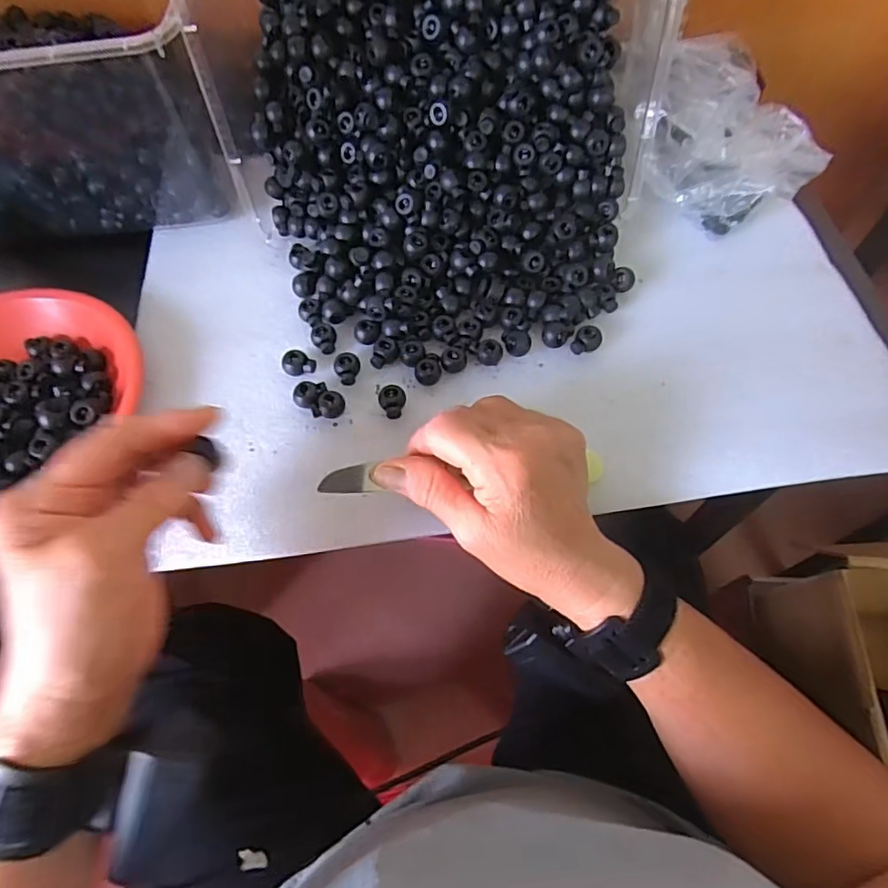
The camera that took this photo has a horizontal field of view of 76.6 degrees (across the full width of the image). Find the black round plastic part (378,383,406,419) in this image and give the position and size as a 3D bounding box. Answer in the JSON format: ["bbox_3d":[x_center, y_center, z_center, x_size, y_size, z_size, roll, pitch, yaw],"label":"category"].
[{"bbox_3d":[-0.033,-0.027,0.367,0.017,0.011,0.021,-9,62,-3],"label":"black round plastic part"}]

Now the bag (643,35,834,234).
[{"bbox_3d":[0.219,-0.231,0.422,0.124,0.089,0.108,17,63,10],"label":"bag"}]

